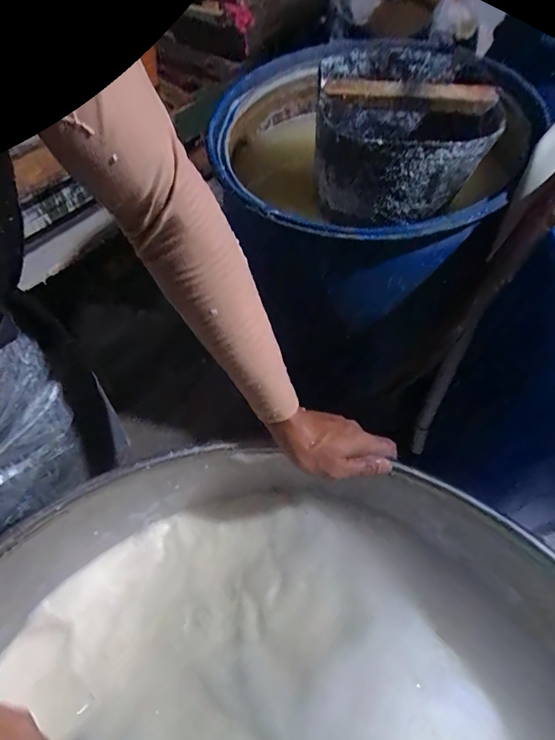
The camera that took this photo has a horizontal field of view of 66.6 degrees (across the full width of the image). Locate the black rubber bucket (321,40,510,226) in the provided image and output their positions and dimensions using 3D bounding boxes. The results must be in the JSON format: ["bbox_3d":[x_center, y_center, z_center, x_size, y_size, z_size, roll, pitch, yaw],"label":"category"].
[{"bbox_3d":[0.191,-0.379,0.686,0.242,0.157,0.262,5,56,3],"label":"black rubber bucket"}]

